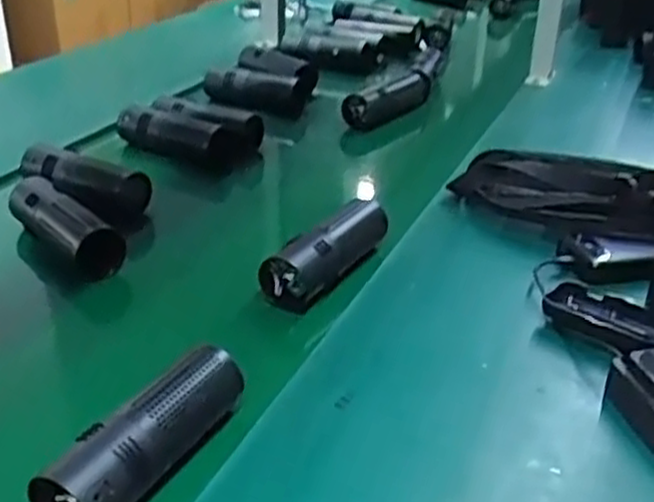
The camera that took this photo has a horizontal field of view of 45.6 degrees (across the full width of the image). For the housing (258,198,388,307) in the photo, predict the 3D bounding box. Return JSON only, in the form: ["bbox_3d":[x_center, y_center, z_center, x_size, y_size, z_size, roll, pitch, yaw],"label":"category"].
[{"bbox_3d":[0.000,0.001,0.807,0.063,0.062,0.167,19,32,23],"label":"housing"}]

